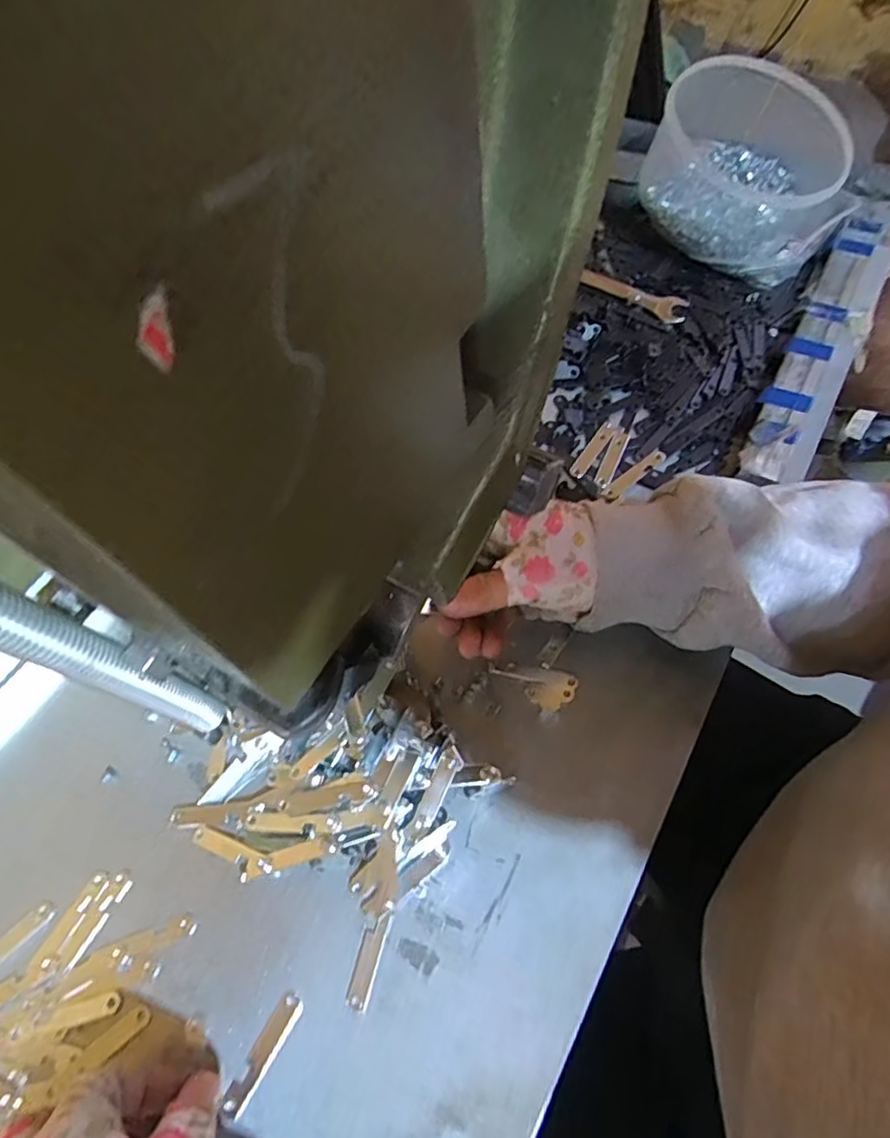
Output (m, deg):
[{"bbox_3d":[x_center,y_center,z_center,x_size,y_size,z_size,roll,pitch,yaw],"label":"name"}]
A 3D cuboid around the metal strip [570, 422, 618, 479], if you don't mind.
[{"bbox_3d":[0.109,-0.089,0.441,0.011,0.004,0.053,32,69,20],"label":"metal strip"}]

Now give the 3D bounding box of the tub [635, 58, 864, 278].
[{"bbox_3d":[0.260,-0.343,0.507,0.162,0.094,0.168,0,64,1],"label":"tub"}]

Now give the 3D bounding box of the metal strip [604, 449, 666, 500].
[{"bbox_3d":[0.136,-0.068,0.428,0.053,0.004,0.009,-35,65,-13],"label":"metal strip"}]

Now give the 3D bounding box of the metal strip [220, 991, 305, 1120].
[{"bbox_3d":[-0.087,0.232,0.290,0.012,0.005,0.050,27,67,17],"label":"metal strip"}]

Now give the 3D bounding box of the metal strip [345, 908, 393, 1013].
[{"bbox_3d":[-0.039,0.197,0.305,0.012,0.004,0.044,12,63,11],"label":"metal strip"}]

